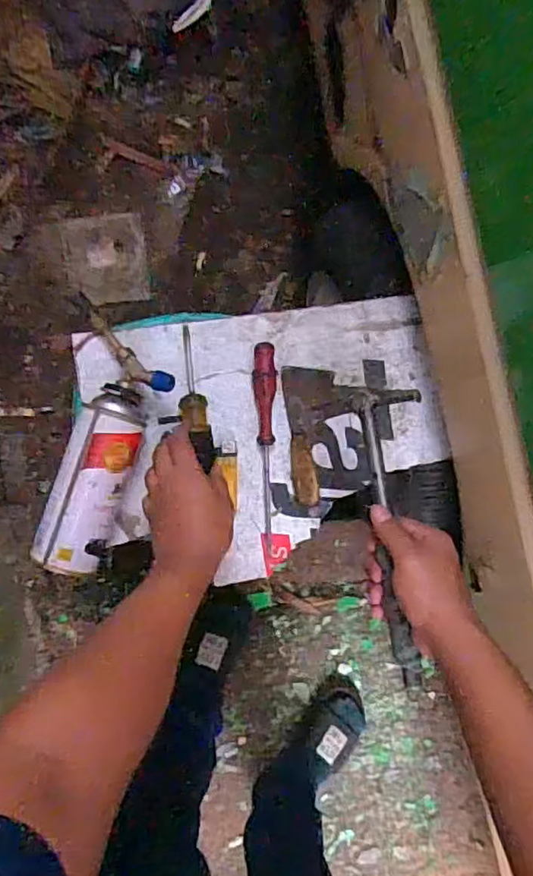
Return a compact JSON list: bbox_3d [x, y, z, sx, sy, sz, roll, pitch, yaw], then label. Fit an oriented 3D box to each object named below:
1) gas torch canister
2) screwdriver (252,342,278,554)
[{"bbox_3d":[-0.158,0.007,0.612,0.094,0.070,0.250,13,88,-3],"label":"gas torch canister"},{"bbox_3d":[-0.003,0.011,0.654,0.025,0.019,0.221,2,89,-3],"label":"screwdriver"}]

